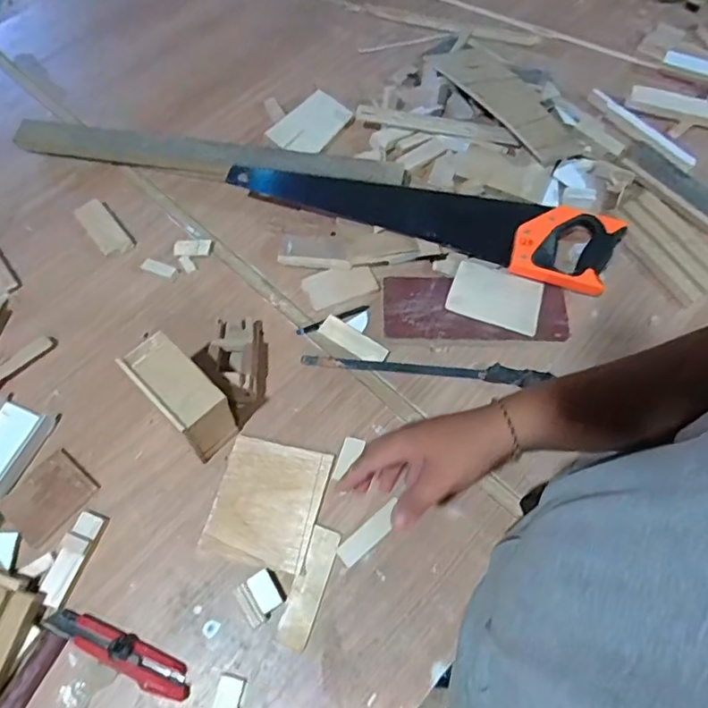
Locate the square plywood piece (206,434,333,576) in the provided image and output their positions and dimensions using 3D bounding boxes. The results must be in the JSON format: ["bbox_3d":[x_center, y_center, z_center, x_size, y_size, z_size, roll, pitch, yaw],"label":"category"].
[{"bbox_3d":[-0.095,0.163,0.619,0.114,0.009,0.128,14,65,6],"label":"square plywood piece"}]

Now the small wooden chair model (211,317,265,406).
[{"bbox_3d":[-0.139,-0.002,0.672,0.056,0.061,0.114,-9,65,-5],"label":"small wooden chair model"}]

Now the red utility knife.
[{"bbox_3d":[-0.234,0.295,0.548,0.157,0.018,0.032,24,66,11],"label":"red utility knife"}]

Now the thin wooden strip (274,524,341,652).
[{"bbox_3d":[-0.047,0.246,0.584,0.032,0.004,0.119,20,64,2],"label":"thin wooden strip"}]

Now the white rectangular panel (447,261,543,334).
[{"bbox_3d":[0.186,-0.075,0.720,0.118,0.011,0.072,16,85,-1],"label":"white rectangular panel"}]

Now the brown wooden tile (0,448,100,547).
[{"bbox_3d":[-0.342,0.159,0.616,0.071,0.006,0.087,38,70,16],"label":"brown wooden tile"}]

